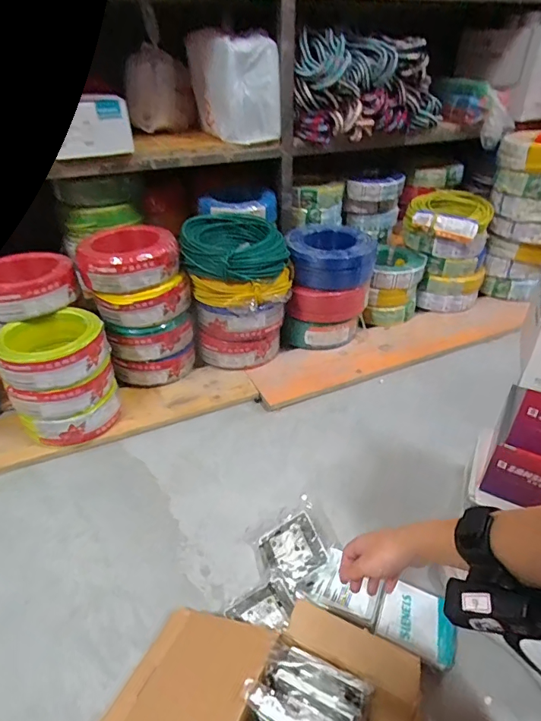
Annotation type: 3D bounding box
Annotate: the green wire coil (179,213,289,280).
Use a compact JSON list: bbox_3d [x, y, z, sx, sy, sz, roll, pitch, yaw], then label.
[{"bbox_3d":[-0.074,-0.248,0.967,0.221,0.078,0.228,1,35,1],"label":"green wire coil"}]

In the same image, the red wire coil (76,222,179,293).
[{"bbox_3d":[-0.286,-0.210,0.900,0.194,0.074,0.162,-11,37,-15],"label":"red wire coil"}]

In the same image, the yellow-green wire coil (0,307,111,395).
[{"bbox_3d":[-0.390,-0.018,0.804,0.190,0.083,0.152,-28,44,-33],"label":"yellow-green wire coil"}]

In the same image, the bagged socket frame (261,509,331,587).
[{"bbox_3d":[0.033,0.282,0.658,0.086,0.024,0.090,-27,40,-9],"label":"bagged socket frame"}]

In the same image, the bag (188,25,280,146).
[{"bbox_3d":[-0.081,-0.614,0.994,0.133,0.201,0.192,-21,40,-27],"label":"bag"}]

